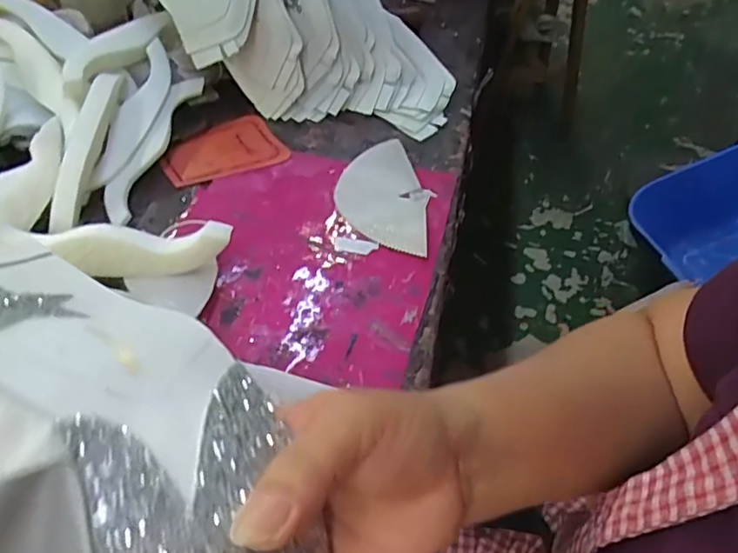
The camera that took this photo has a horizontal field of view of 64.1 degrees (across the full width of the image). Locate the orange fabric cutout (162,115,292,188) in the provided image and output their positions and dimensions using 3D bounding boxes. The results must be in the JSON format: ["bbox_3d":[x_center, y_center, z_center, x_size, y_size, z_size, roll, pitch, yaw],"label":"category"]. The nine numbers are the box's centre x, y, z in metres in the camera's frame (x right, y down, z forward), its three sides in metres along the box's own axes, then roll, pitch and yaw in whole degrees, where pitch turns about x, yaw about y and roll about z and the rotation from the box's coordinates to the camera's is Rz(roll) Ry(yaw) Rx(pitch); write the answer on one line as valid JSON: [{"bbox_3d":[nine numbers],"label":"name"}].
[{"bbox_3d":[-0.138,-0.120,0.554,0.108,0.008,0.075,-19,54,-25],"label":"orange fabric cutout"}]

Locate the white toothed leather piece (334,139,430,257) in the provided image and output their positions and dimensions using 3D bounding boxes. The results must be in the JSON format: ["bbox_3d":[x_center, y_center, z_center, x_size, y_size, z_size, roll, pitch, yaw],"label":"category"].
[{"bbox_3d":[0.013,-0.076,0.519,0.078,0.011,0.139,7,48,1],"label":"white toothed leather piece"}]

